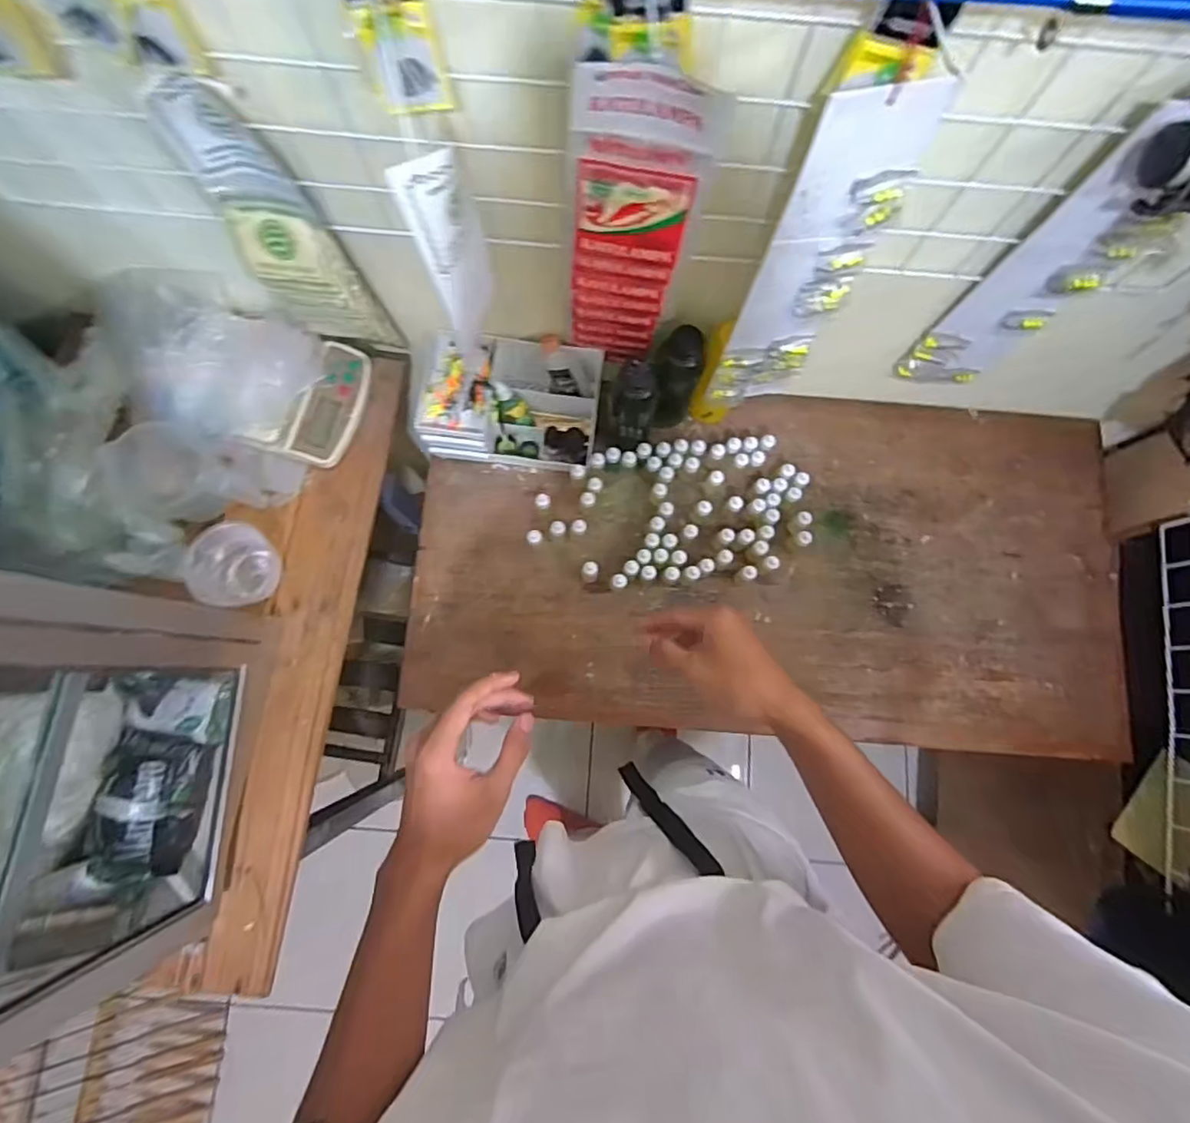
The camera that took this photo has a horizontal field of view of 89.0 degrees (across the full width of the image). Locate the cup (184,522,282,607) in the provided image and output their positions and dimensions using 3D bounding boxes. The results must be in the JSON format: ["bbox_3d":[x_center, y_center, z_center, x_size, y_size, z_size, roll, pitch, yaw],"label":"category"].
[{"bbox_3d":[-0.430,0.008,0.725,0.084,0.064,0.091,0,79,-1],"label":"cup"}]

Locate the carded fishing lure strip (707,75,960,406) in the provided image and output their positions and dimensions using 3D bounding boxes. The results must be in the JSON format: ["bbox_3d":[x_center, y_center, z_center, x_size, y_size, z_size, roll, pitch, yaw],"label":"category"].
[{"bbox_3d":[0.202,-0.263,0.602,0.103,0.401,0.019,-8,75,-2],"label":"carded fishing lure strip"}]

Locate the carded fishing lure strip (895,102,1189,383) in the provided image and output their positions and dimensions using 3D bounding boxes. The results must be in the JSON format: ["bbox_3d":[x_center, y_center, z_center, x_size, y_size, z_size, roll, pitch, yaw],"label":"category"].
[{"bbox_3d":[0.445,-0.271,0.606,0.107,0.396,0.023,14,81,2],"label":"carded fishing lure strip"}]

